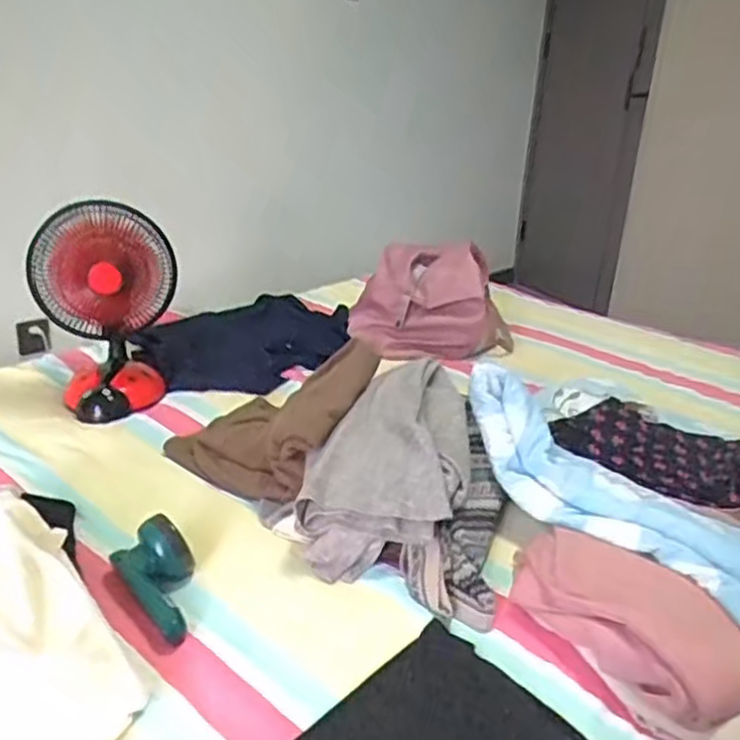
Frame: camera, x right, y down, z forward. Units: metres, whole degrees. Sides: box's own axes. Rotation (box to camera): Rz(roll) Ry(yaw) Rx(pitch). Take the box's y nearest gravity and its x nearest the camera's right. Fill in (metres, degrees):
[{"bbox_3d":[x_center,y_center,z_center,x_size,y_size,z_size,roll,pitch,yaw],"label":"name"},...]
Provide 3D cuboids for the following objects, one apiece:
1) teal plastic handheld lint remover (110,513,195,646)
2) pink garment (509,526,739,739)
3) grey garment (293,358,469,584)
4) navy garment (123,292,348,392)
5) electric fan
[{"bbox_3d":[-0.213,0.213,0.751,0.071,0.063,0.133,-16,29,-38],"label":"teal plastic handheld lint remover"},{"bbox_3d":[0.274,0.249,0.716,0.124,0.088,0.285,-14,28,-36],"label":"pink garment"},{"bbox_3d":[0.022,0.115,0.883,0.190,0.153,0.259,5,29,4],"label":"grey garment"},{"bbox_3d":[-0.226,-0.054,1.406,0.273,0.074,0.391,17,26,29],"label":"navy garment"},{"bbox_3d":[-0.396,-0.100,1.096,0.190,0.302,0.146,-7,25,-24],"label":"electric fan"}]

